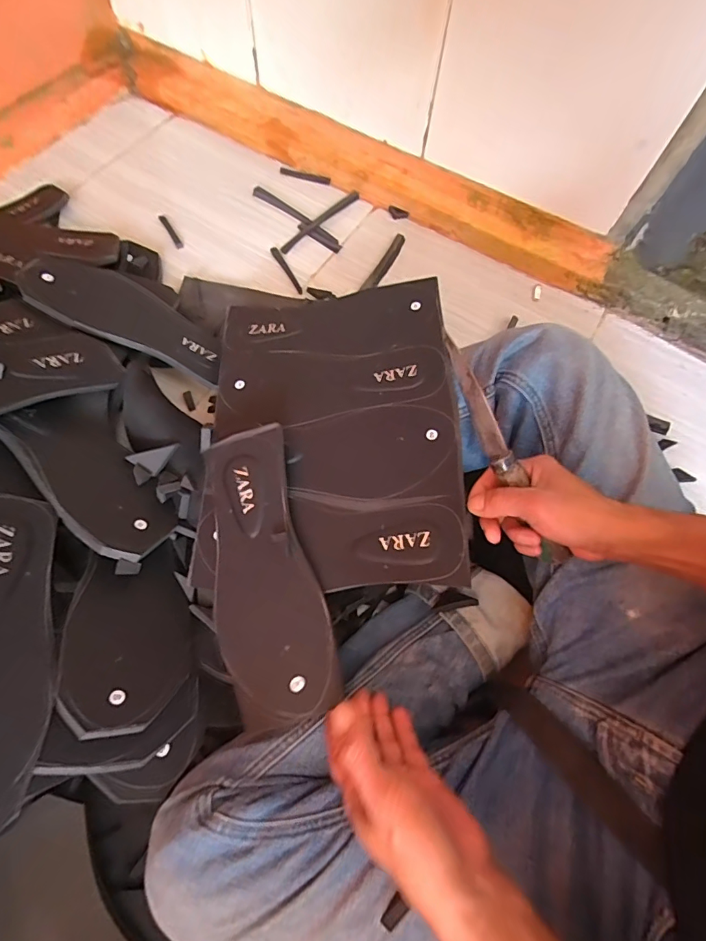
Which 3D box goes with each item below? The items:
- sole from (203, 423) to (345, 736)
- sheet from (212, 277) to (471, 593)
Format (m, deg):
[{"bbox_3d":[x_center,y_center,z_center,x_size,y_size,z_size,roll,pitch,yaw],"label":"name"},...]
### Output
[{"bbox_3d":[-0.085,0.087,0.419,0.095,0.009,0.262,-18,72,1],"label":"sole"},{"bbox_3d":[-0.024,-0.051,0.478,0.254,0.009,0.339,-5,67,11],"label":"sheet"}]

